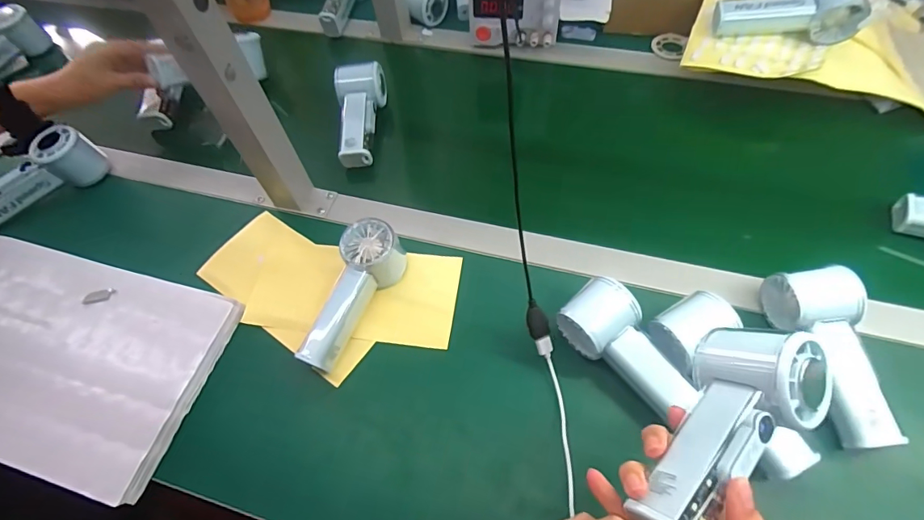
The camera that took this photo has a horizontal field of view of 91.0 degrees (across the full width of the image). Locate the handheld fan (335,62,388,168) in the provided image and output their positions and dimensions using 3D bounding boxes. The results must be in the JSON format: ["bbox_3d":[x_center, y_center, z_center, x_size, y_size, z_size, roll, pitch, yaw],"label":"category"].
[{"bbox_3d":[-0.137,-0.187,0.596,0.057,0.047,0.146,0,71,4],"label":"handheld fan"}]

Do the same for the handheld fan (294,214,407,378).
[{"bbox_3d":[-0.108,0.036,0.455,0.049,0.053,0.149,19,75,15],"label":"handheld fan"}]

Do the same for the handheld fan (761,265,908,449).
[{"bbox_3d":[0.317,0.079,0.387,0.050,0.060,0.145,-5,58,1],"label":"handheld fan"}]

